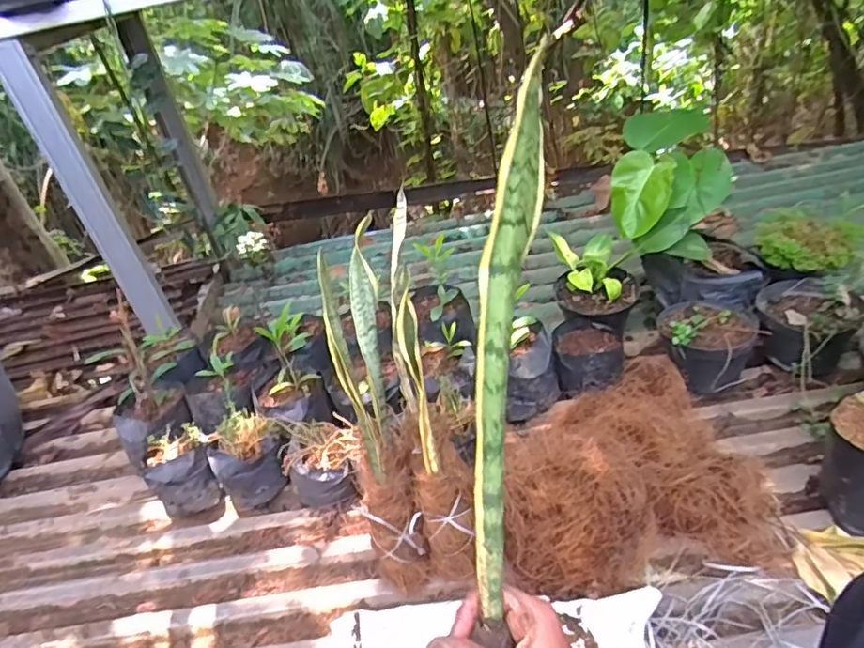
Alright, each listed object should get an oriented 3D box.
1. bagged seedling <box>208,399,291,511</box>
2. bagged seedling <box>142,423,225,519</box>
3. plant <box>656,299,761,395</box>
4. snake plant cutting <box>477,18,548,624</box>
[{"bbox_3d":[-0.353,0.256,1.137,0.129,0.132,0.155,-24,40,-17],"label":"bagged seedling"},{"bbox_3d":[-0.470,0.295,1.127,0.120,0.162,0.101,-24,40,-17],"label":"bagged seedling"},{"bbox_3d":[0.532,0.040,1.140,0.169,0.129,0.198,2,39,16],"label":"plant"},{"bbox_3d":[0.049,0.016,0.396,0.029,0.372,0.034,5,6,17],"label":"snake plant cutting"}]

